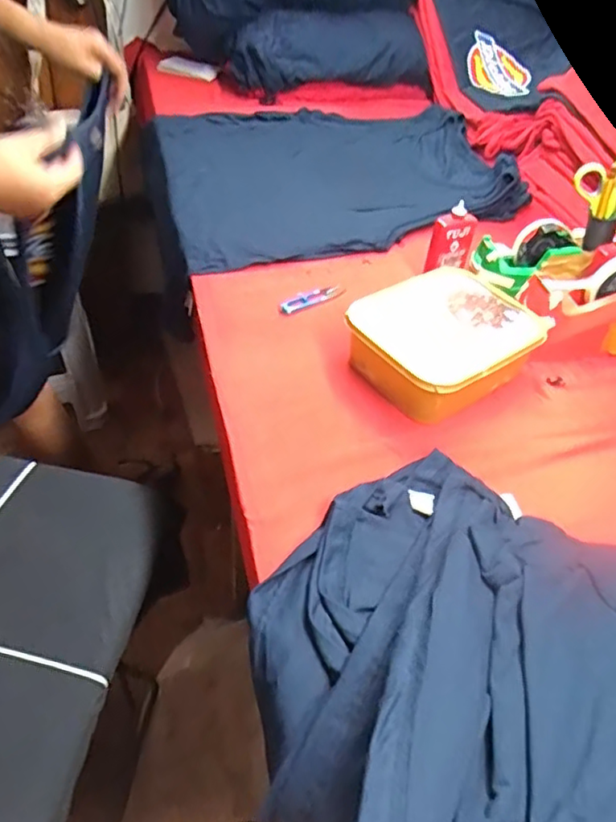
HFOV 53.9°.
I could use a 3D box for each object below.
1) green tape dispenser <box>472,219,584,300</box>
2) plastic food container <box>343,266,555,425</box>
[{"bbox_3d":[0.303,-0.217,0.839,0.144,0.072,0.061,-22,47,-1],"label":"green tape dispenser"},{"bbox_3d":[0.153,-0.082,0.712,0.208,0.073,0.169,-26,55,-32],"label":"plastic food container"}]

